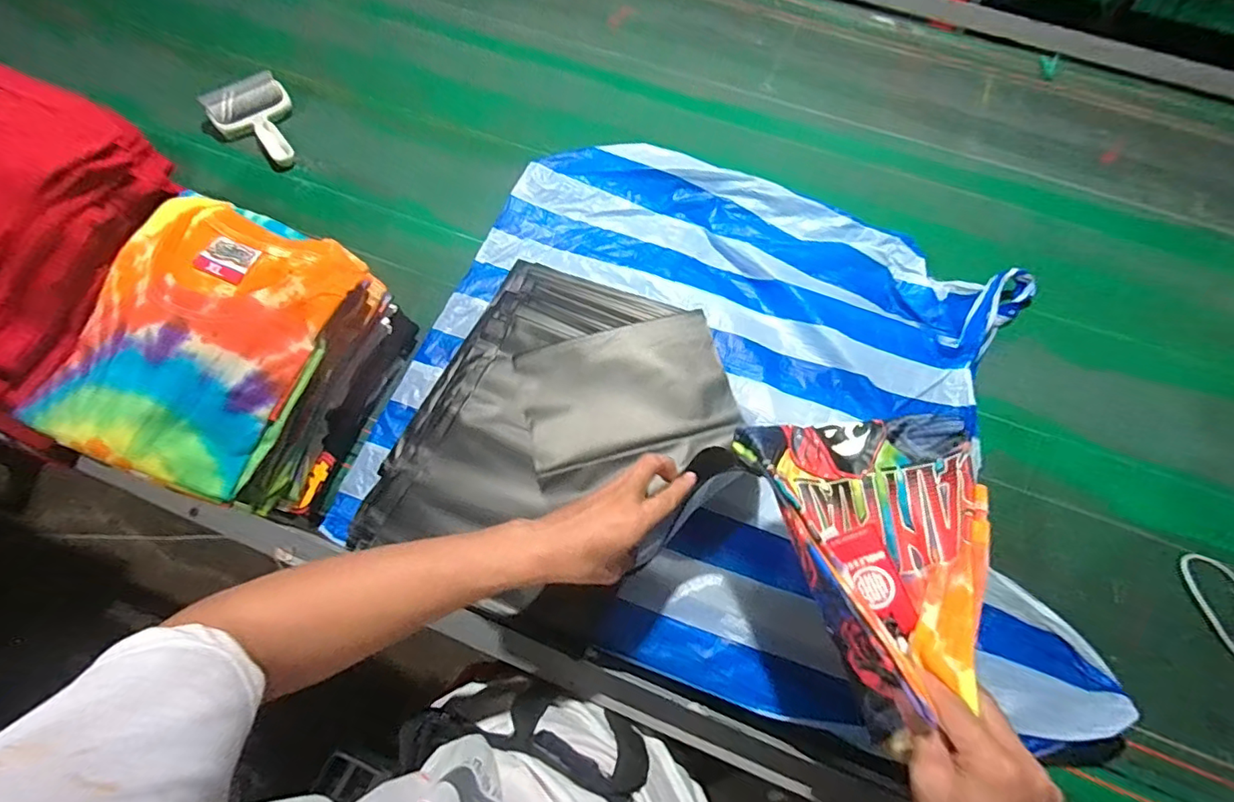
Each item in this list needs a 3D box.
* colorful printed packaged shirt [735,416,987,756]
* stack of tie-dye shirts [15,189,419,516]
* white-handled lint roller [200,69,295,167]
[{"bbox_3d":[0.236,0.107,0.452,0.174,0.077,0.242,-21,69,-8],"label":"colorful printed packaged shirt"},{"bbox_3d":[-0.406,-0.044,0.589,0.211,0.211,0.283,21,67,9],"label":"stack of tie-dye shirts"},{"bbox_3d":[-0.550,-0.429,0.827,0.119,0.061,0.150,-36,71,-16],"label":"white-handled lint roller"}]

